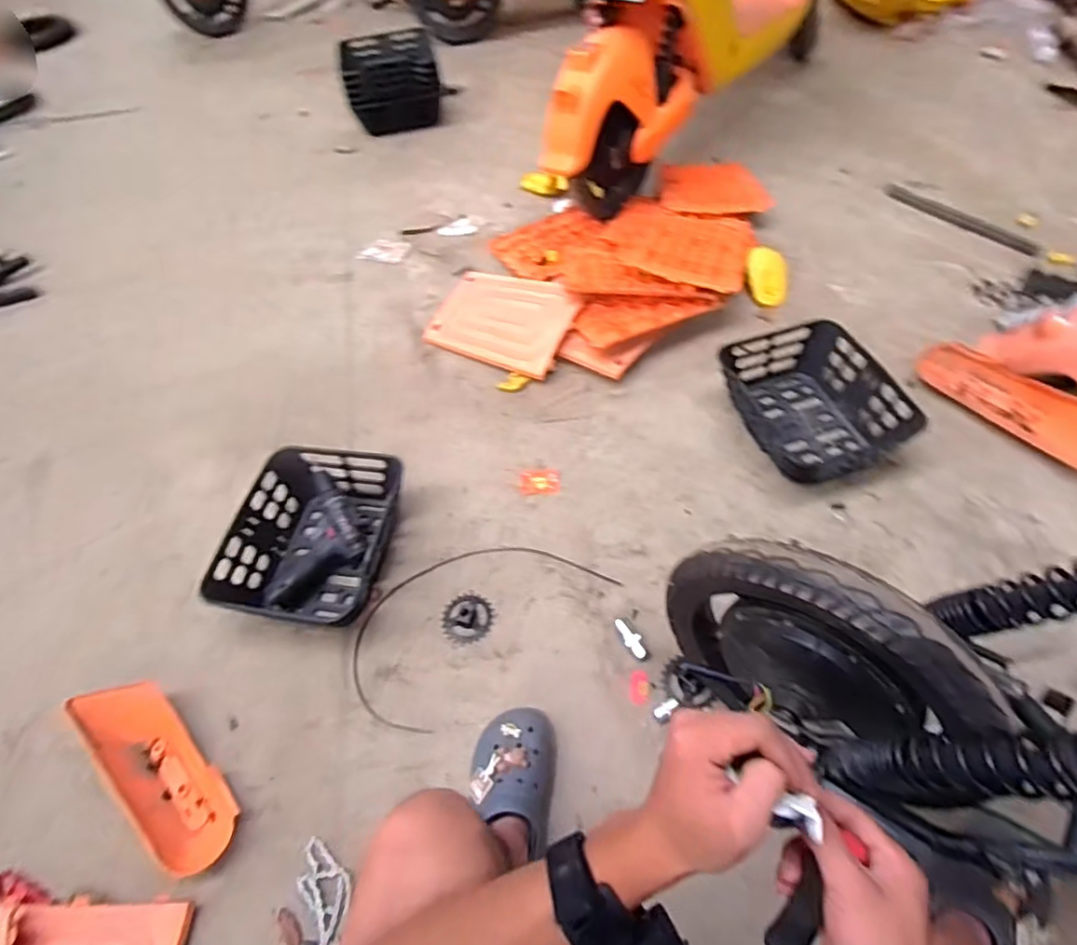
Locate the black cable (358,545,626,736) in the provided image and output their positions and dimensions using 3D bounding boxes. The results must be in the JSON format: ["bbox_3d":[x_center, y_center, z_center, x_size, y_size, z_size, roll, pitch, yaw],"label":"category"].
[{"bbox_3d":[-0.109,0.236,1.015,0.440,0.014,0.242,-35,59,-18],"label":"black cable"}]

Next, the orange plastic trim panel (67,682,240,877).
[{"bbox_3d":[-0.570,0.437,0.890,0.328,0.033,0.118,36,65,26],"label":"orange plastic trim panel"}]

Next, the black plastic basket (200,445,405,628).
[{"bbox_3d":[-0.386,0.106,1.055,0.273,0.123,0.314,5,55,8],"label":"black plastic basket"}]

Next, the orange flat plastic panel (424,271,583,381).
[{"bbox_3d":[-0.080,-0.361,1.394,0.339,0.023,0.257,19,64,24],"label":"orange flat plastic panel"}]

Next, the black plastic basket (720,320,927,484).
[{"bbox_3d":[0.516,-0.135,1.157,0.274,0.105,0.323,-14,55,-5],"label":"black plastic basket"}]

